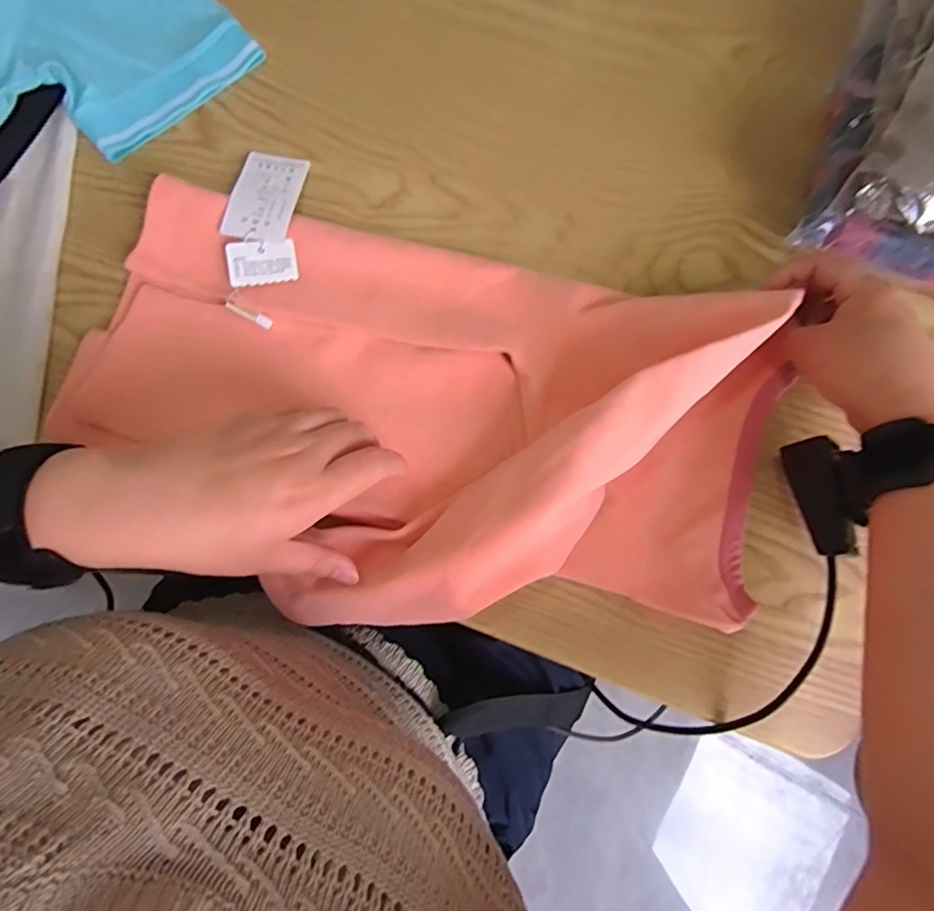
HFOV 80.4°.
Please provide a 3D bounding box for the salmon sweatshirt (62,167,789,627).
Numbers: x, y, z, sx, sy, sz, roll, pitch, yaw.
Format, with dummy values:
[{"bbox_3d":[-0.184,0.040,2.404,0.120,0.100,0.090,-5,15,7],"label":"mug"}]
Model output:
[{"bbox_3d":[-0.035,-0.030,0.341,0.444,0.073,0.244,22,76,7],"label":"salmon sweatshirt"}]

